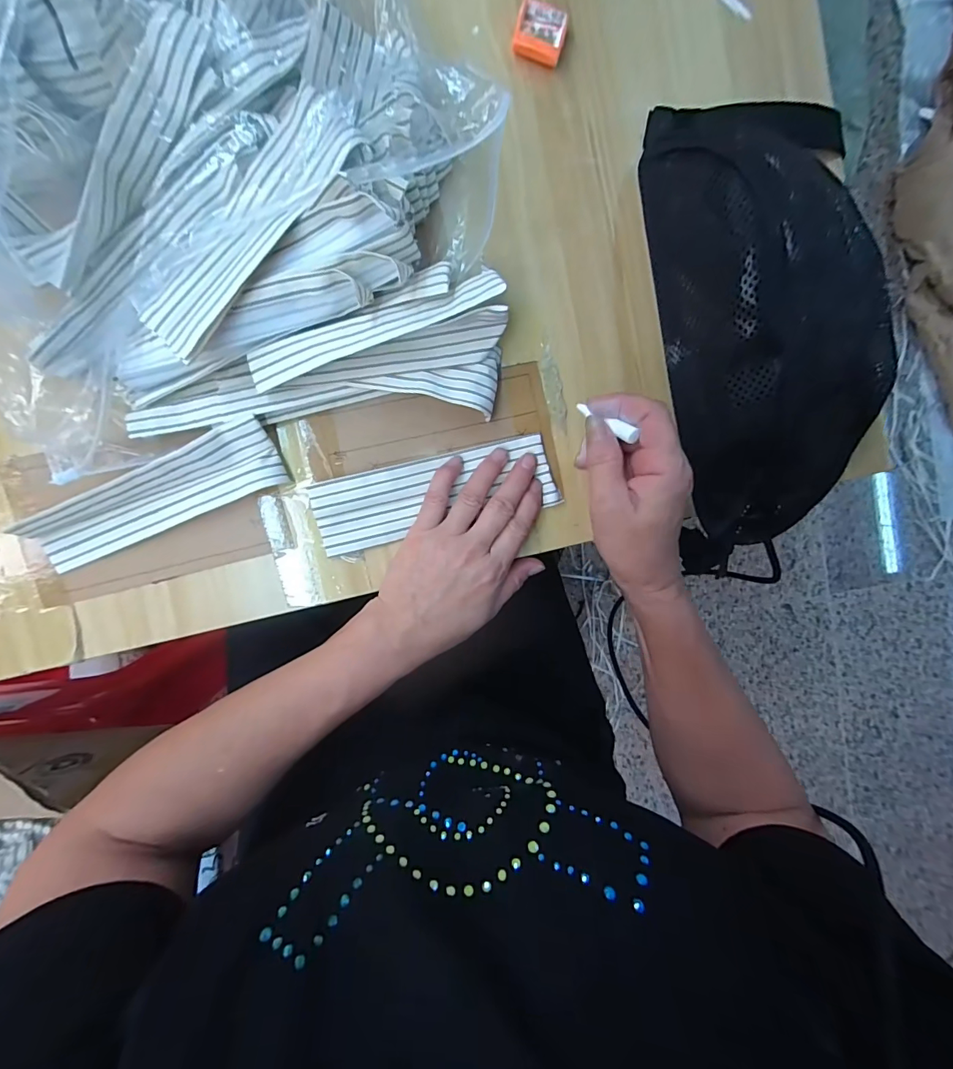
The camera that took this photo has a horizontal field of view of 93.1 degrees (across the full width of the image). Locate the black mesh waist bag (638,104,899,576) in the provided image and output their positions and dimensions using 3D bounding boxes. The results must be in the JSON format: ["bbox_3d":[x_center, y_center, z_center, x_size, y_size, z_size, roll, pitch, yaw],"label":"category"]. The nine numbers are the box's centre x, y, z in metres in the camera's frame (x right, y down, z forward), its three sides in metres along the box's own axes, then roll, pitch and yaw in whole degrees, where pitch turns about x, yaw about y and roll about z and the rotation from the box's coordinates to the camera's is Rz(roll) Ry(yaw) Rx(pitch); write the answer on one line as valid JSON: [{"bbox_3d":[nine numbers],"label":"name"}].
[{"bbox_3d":[0.212,-0.140,0.311,0.149,0.079,0.329,-9,95,-6],"label":"black mesh waist bag"}]

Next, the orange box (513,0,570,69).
[{"bbox_3d":[0.045,-0.347,0.313,0.034,0.013,0.030,16,93,-8],"label":"orange box"}]

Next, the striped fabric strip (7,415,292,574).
[{"bbox_3d":[-0.215,-0.026,0.304,0.164,0.011,0.045,-23,122,-4],"label":"striped fabric strip"}]

